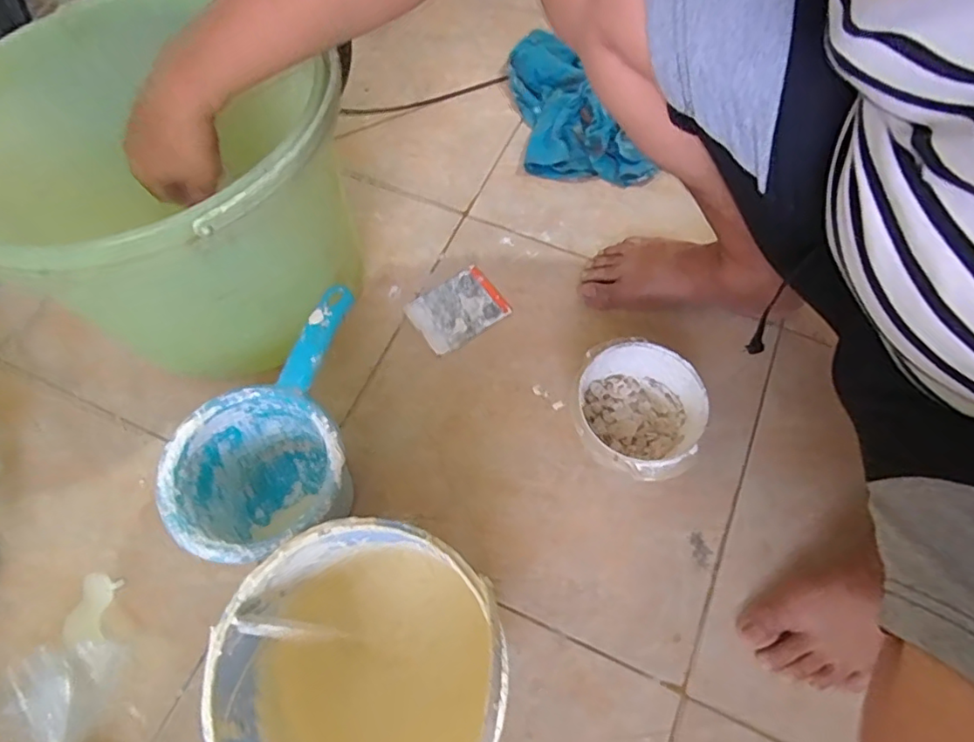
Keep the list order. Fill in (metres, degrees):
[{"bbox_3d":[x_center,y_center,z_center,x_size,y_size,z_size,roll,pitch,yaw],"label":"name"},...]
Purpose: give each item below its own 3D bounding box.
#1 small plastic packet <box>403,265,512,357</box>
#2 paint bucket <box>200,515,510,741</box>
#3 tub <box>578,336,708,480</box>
[{"bbox_3d":[-0.034,-0.072,0.644,0.101,0.005,0.081,-34,70,-14],"label":"small plastic packet"},{"bbox_3d":[-0.086,0.211,0.416,0.162,0.186,0.165,0,66,0],"label":"paint bucket"},{"bbox_3d":[0.142,0.047,0.545,0.112,0.089,0.121,0,66,0],"label":"tub"}]

